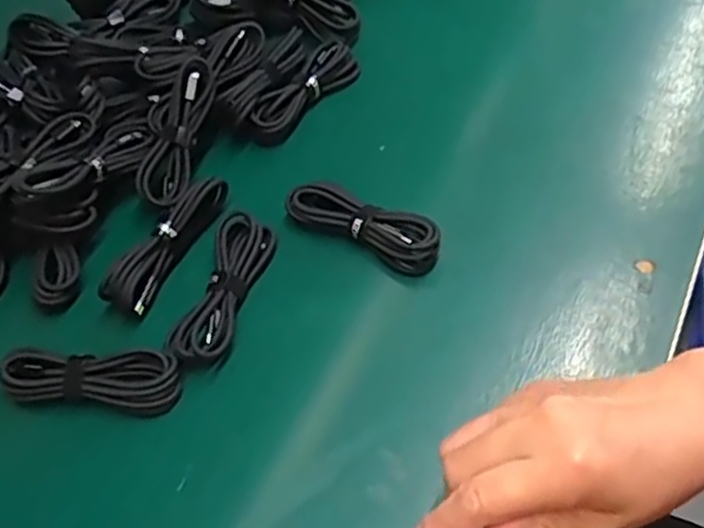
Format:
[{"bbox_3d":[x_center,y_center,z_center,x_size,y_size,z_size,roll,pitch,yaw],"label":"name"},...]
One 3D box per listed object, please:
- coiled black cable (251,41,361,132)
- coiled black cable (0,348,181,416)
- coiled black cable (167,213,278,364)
[{"bbox_3d":[-0.036,-0.134,0.562,0.033,0.024,0.105,34,65,27],"label":"coiled black cable"},{"bbox_3d":[-0.154,0.067,0.431,0.101,0.017,0.033,2,55,9],"label":"coiled black cable"},{"bbox_3d":[-0.082,0.015,0.460,0.034,0.015,0.104,11,57,15],"label":"coiled black cable"}]

